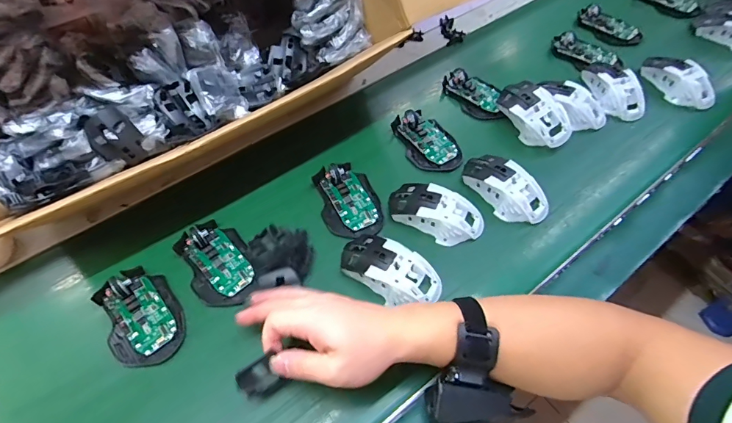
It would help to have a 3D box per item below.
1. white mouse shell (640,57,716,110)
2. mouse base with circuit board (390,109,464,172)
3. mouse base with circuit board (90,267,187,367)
[{"bbox_3d":[0.484,-0.207,0.632,0.057,0.039,0.120,-25,56,-15],"label":"white mouse shell"},{"bbox_3d":[0.087,-0.104,0.575,0.071,0.030,0.103,-20,55,-12],"label":"mouse base with circuit board"},{"bbox_3d":[-0.242,0.109,0.437,0.073,0.035,0.111,-31,57,-19],"label":"mouse base with circuit board"}]

